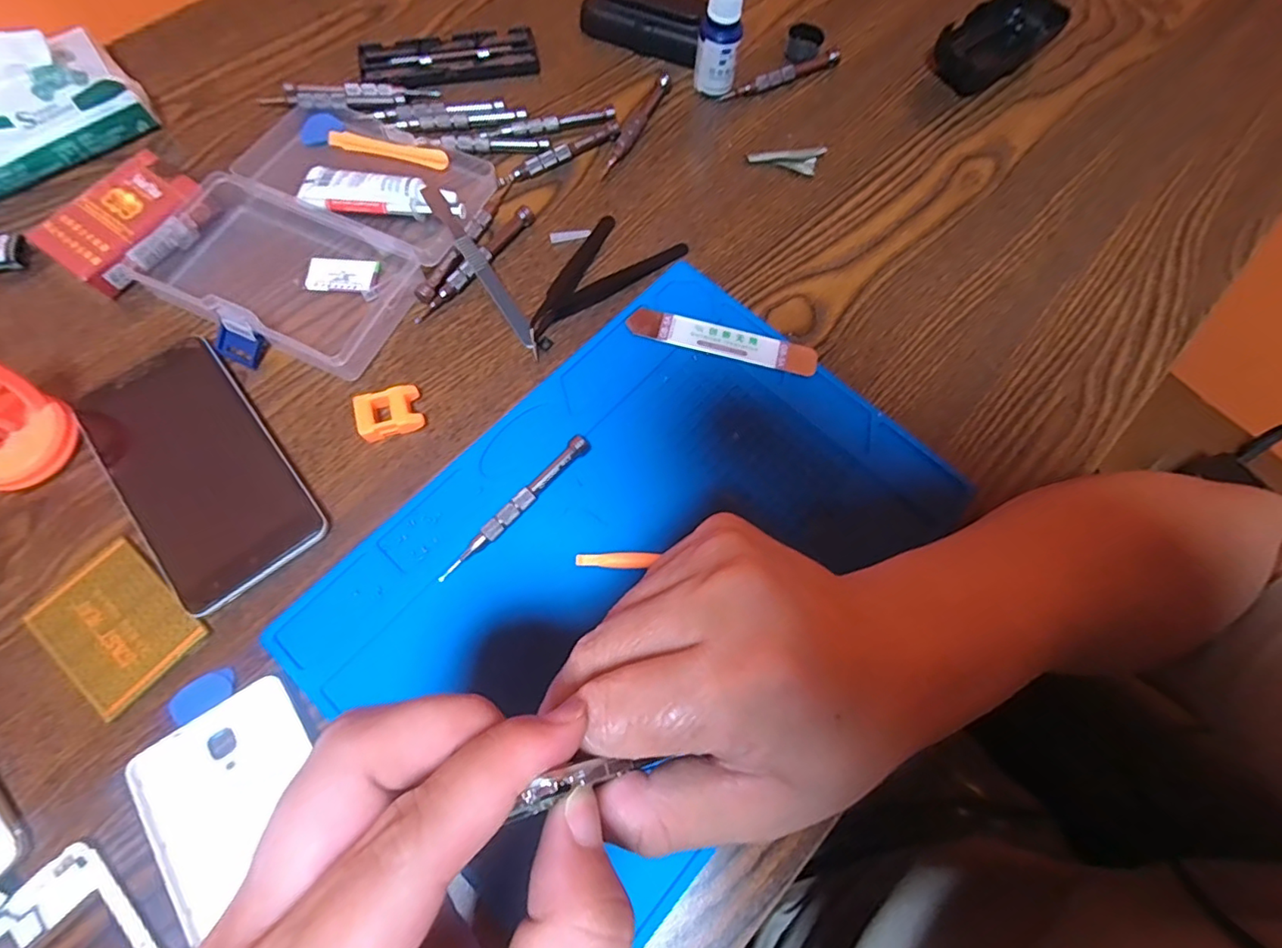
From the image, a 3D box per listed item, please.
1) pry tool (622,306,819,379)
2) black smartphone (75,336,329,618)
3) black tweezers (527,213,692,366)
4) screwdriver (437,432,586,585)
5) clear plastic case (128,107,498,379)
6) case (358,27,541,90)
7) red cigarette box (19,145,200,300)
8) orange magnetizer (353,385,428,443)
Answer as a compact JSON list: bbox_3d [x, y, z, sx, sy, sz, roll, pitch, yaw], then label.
[{"bbox_3d":[0.051,-0.082,0.343,0.116,0.004,0.021,14,71,2],"label":"pry tool"},{"bbox_3d":[-0.240,-0.004,0.301,0.076,0.011,0.149,-37,76,-14],"label":"black smartphone"},{"bbox_3d":[-0.031,-0.125,0.355,0.054,0.007,0.123,40,74,11],"label":"black tweezers"},{"bbox_3d":[-0.066,0.017,0.300,0.009,0.010,0.105,40,74,11],"label":"screwdriver"},{"bbox_3d":[-0.202,-0.164,0.353,0.159,0.023,0.177,26,72,7],"label":"clear plastic case"},{"bbox_3d":[-0.141,-0.307,0.412,0.124,0.012,0.049,-16,72,-8],"label":"case"},{"bbox_3d":[-0.315,-0.153,0.344,0.055,0.025,0.084,34,73,9],"label":"red cigarette box"},{"bbox_3d":[-0.142,-0.034,0.316,0.034,0.013,0.027,-17,72,-8],"label":"orange magnetizer"}]

